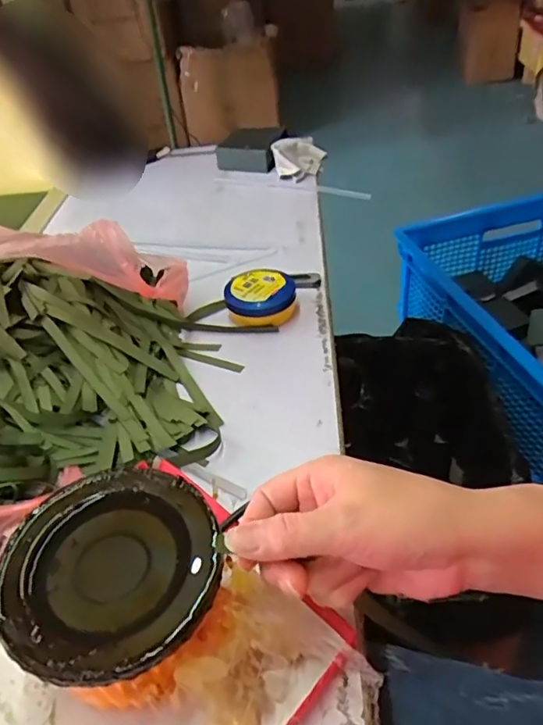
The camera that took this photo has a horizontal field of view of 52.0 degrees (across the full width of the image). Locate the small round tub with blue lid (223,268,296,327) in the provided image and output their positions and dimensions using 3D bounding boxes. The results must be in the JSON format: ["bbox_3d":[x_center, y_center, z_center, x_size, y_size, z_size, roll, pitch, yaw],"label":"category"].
[{"bbox_3d":[-0.011,-0.067,0.574,0.070,0.035,0.061,1,40,3],"label":"small round tub with blue lid"}]

